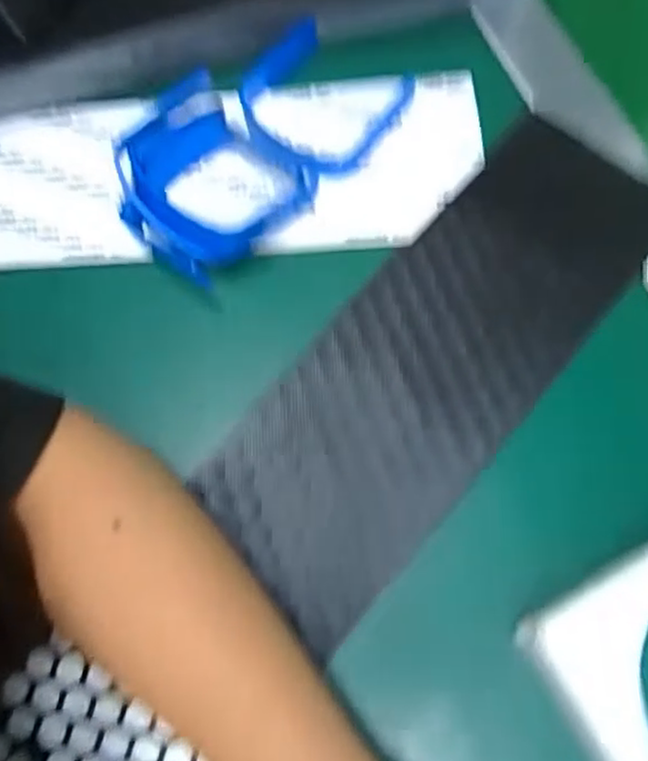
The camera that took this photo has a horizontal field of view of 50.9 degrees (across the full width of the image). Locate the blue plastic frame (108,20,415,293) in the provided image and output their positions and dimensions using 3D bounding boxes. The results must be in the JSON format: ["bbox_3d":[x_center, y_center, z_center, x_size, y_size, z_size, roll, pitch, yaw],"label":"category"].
[{"bbox_3d":[-0.034,-0.128,0.359,0.160,0.033,0.082,-42,75,-12],"label":"blue plastic frame"}]

